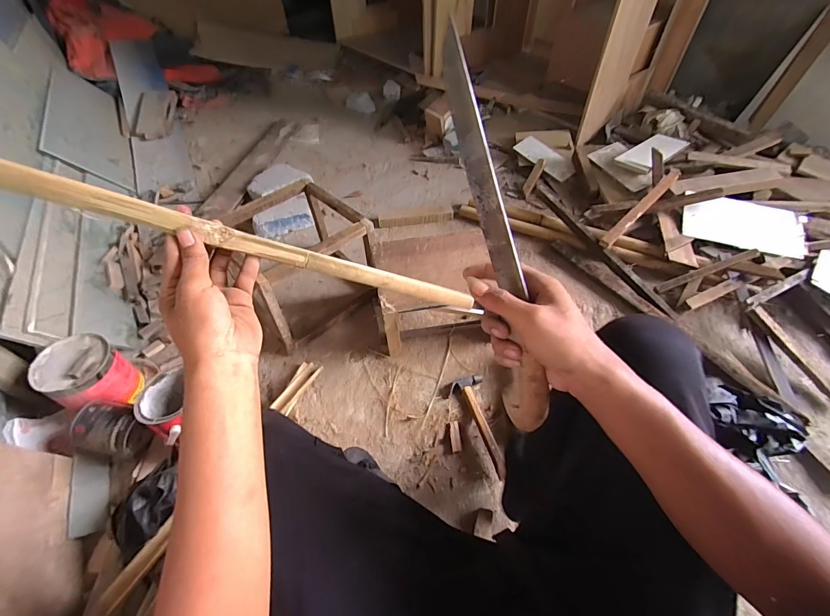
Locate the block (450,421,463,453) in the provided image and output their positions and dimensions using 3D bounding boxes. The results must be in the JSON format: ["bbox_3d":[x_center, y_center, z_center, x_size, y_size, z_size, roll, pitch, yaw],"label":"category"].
[{"bbox_3d":[0.096,0.303,0.882,0.025,0.006,0.068,-4,68,-1],"label":"block"}]

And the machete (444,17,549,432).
[{"bbox_3d":[0.073,-0.048,0.334,0.025,0.352,0.042,-16,11,-10],"label":"machete"}]

